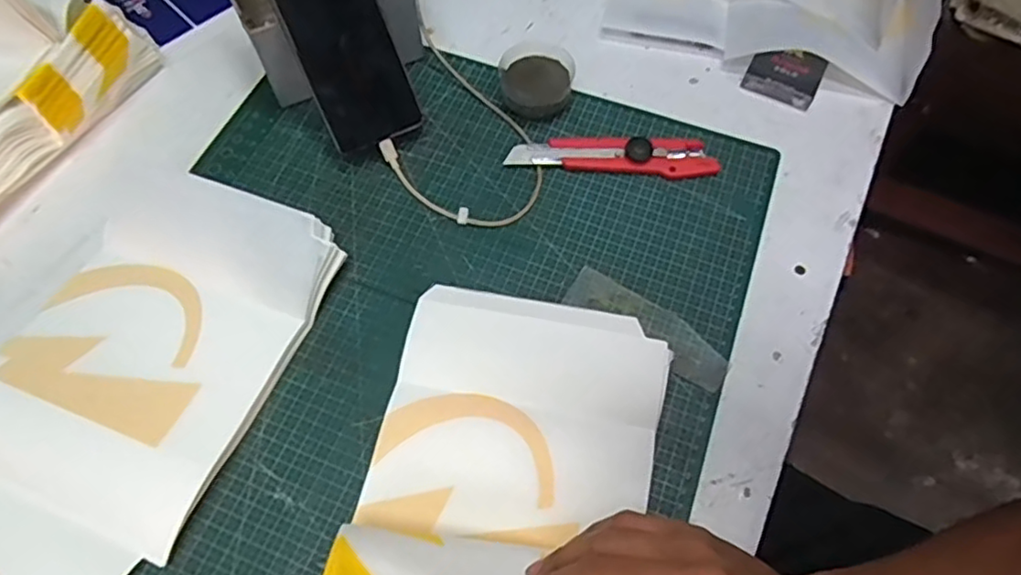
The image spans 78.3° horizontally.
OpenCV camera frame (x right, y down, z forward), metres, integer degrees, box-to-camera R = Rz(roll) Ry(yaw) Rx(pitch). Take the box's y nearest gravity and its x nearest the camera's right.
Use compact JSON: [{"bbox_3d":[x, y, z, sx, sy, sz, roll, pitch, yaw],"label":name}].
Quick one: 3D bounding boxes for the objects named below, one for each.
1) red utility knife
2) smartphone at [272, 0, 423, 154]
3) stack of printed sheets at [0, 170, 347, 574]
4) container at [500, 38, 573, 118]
[{"bbox_3d":[0.084,-0.109,0.514,0.167,0.017,0.030,4,63,4],"label":"red utility knife"},{"bbox_3d":[-0.131,-0.194,0.489,0.073,0.015,0.162,-25,108,-11],"label":"smartphone"},{"bbox_3d":[-0.267,0.080,0.408,0.171,0.034,0.342,21,66,10],"label":"stack of printed sheets"},{"bbox_3d":[0.023,-0.181,0.543,0.061,0.031,0.067,-1,62,2],"label":"container"}]

